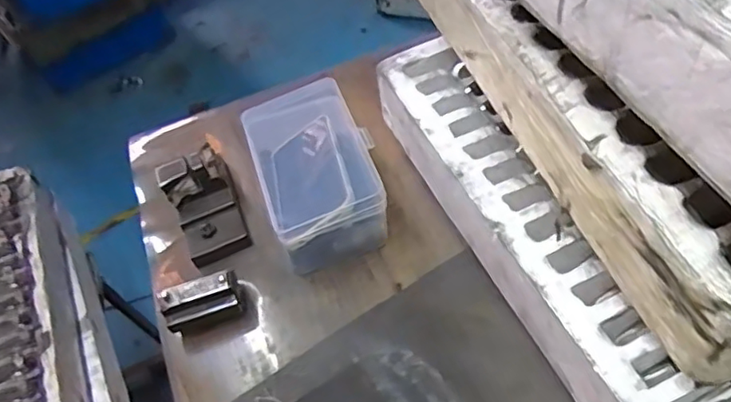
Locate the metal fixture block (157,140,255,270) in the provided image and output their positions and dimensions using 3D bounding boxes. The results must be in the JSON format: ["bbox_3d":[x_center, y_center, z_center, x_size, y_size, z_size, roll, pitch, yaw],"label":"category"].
[{"bbox_3d":[-0.168,0.003,0.642,0.068,0.066,0.100,-23,56,-11],"label":"metal fixture block"}]

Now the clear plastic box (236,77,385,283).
[{"bbox_3d":[-0.051,-0.034,0.643,0.114,0.081,0.185,-19,55,-8],"label":"clear plastic box"}]

